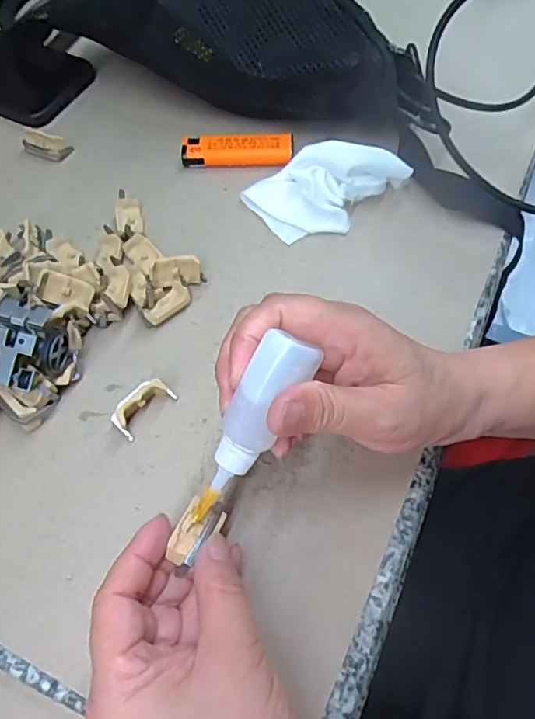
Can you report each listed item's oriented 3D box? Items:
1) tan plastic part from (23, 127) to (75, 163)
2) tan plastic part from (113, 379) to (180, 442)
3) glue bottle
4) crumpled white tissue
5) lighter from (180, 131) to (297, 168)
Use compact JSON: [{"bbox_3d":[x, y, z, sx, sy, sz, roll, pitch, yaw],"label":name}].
[{"bbox_3d":[-0.168,-0.162,0.433,0.037,0.015,0.016,8,61,8],"label":"tan plastic part"},{"bbox_3d":[-0.069,0.025,0.318,0.016,0.015,0.036,37,68,21],"label":"tan plastic part"},{"bbox_3d":[-0.004,0.023,0.239,0.018,0.019,0.072,33,108,20],"label":"glue bottle"},{"bbox_3d":[0.042,-0.115,0.386,0.107,0.037,0.047,-9,60,-3],"label":"crumpled white tissue"},{"bbox_3d":[-0.022,-0.154,0.424,0.080,0.016,0.022,2,60,4],"label":"lighter"}]

